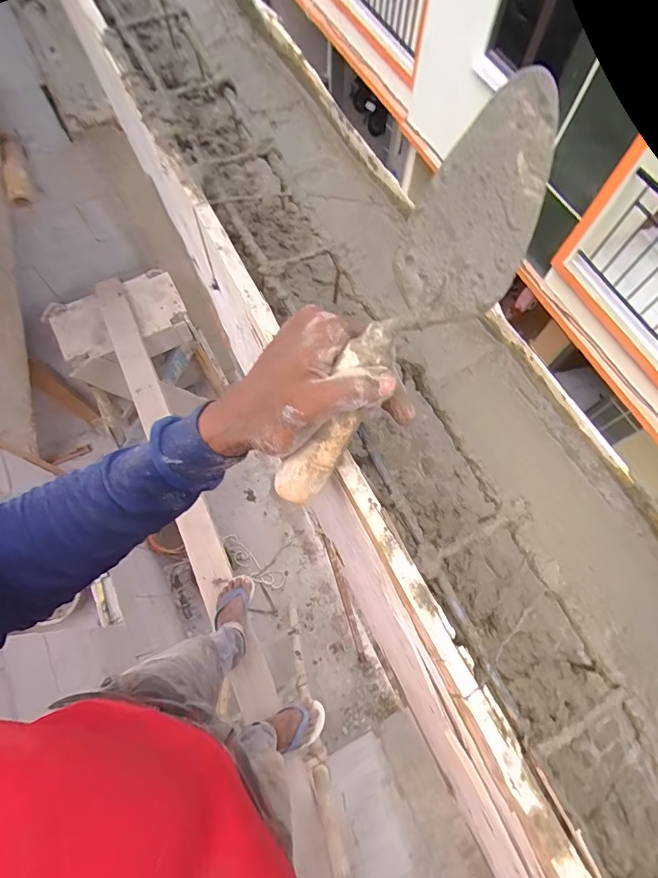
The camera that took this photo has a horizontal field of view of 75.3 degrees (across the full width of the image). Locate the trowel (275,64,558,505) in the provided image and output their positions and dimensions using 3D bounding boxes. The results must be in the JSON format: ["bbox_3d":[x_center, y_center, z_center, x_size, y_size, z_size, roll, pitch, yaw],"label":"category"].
[{"bbox_3d":[0.043,-0.069,0.265,0.074,0.049,0.257,37,100,12],"label":"trowel"}]

